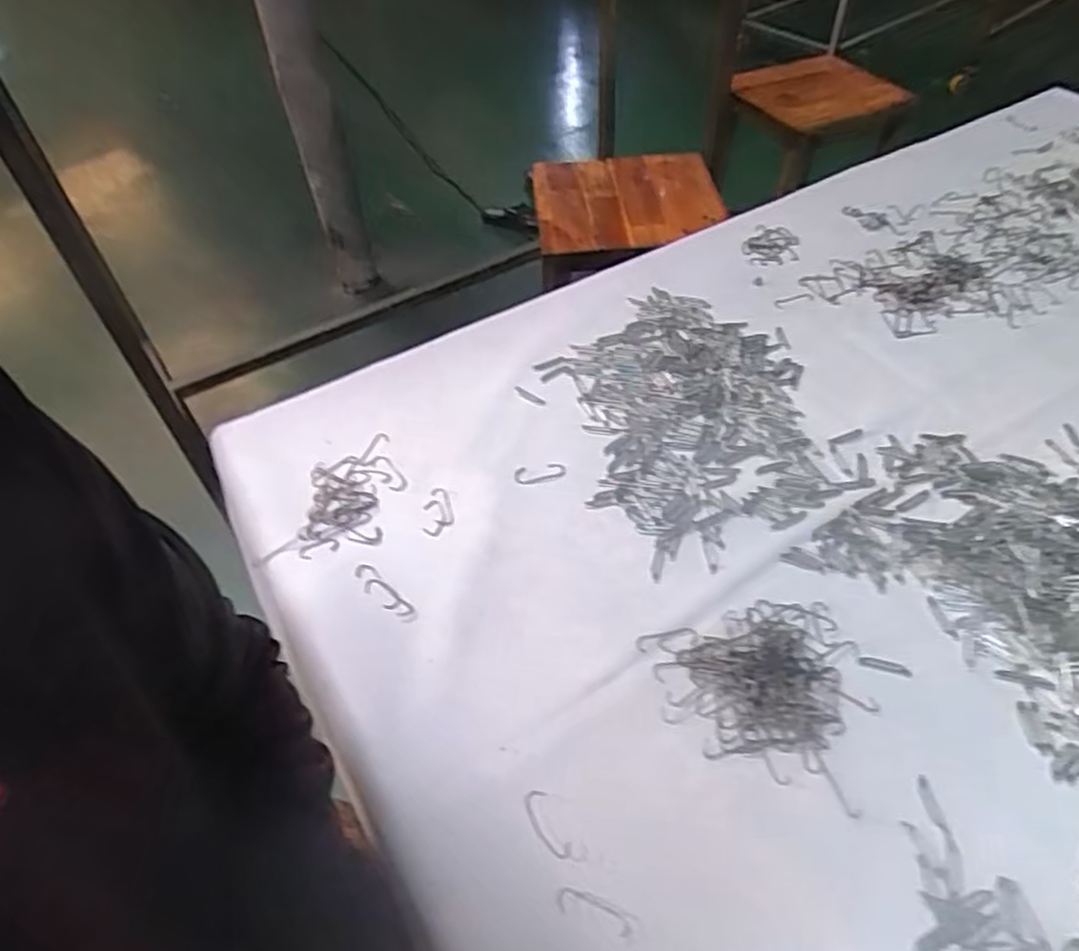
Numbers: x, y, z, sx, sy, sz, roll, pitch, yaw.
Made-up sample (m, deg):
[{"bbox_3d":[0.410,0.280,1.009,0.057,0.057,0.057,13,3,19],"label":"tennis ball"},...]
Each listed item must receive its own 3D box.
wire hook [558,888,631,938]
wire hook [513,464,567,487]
[{"bbox_3d":[0.030,0.238,0.395,0.042,0.004,0.013,14,51,14],"label":"wire hook"},{"bbox_3d":[0.001,-0.001,0.599,0.043,0.004,0.018,-7,49,-4],"label":"wire hook"}]

